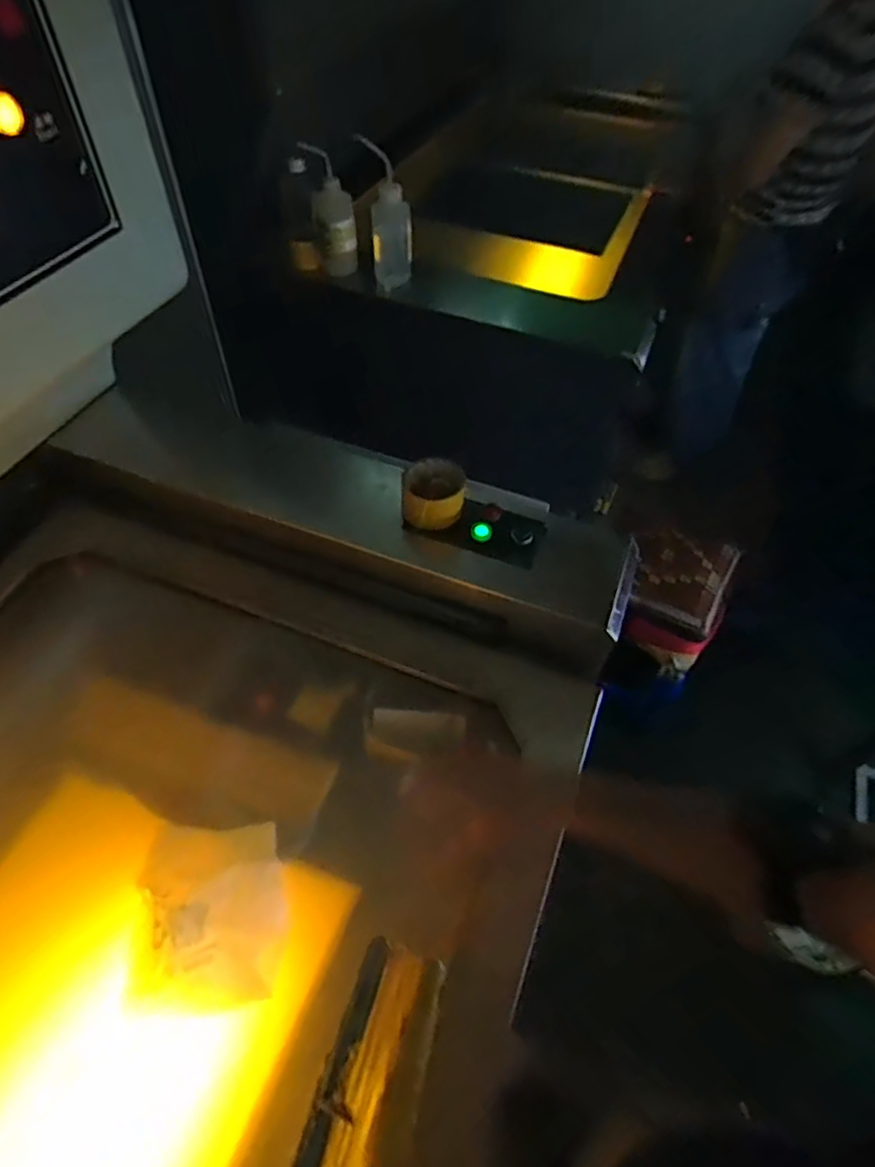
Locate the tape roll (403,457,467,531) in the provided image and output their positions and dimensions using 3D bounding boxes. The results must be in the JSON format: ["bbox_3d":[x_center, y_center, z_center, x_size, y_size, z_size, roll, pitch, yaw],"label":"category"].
[{"bbox_3d":[-0.004,-0.118,0.813,0.083,0.061,0.068,3,54,0],"label":"tape roll"}]

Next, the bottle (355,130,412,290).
[{"bbox_3d":[-0.086,-0.642,1.098,0.064,0.212,0.085,-26,59,-20],"label":"bottle"}]

